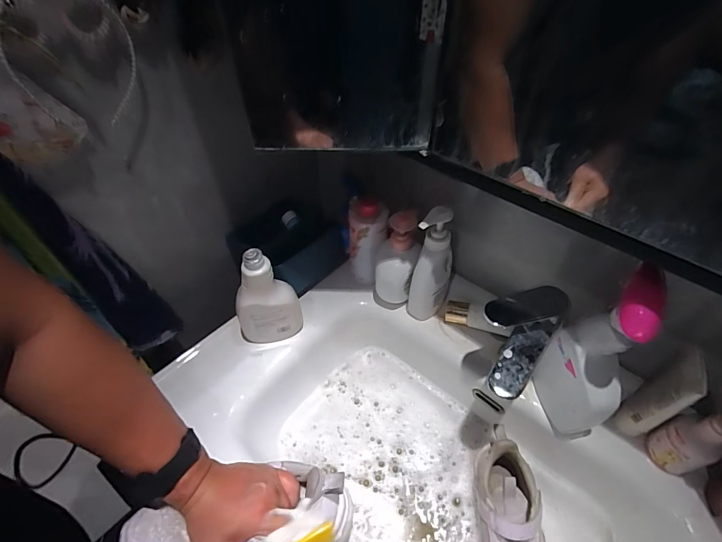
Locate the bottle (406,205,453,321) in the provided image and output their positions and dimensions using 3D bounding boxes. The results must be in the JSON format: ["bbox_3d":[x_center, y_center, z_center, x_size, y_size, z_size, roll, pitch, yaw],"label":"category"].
[{"bbox_3d":[0.113,-0.005,0.576,0.066,0.217,0.043,11,49,11],"label":"bottle"}]

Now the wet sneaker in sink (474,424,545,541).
[{"bbox_3d":[0.195,0.339,0.483,0.083,0.076,0.243,2,48,3],"label":"wet sneaker in sink"}]

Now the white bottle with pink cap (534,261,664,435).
[{"bbox_3d":[0.282,0.111,0.445,0.061,0.261,0.091,1,48,2],"label":"white bottle with pink cap"}]

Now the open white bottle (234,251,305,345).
[{"bbox_3d":[-0.146,0.043,0.560,0.094,0.176,0.044,-18,50,-14],"label":"open white bottle"}]

